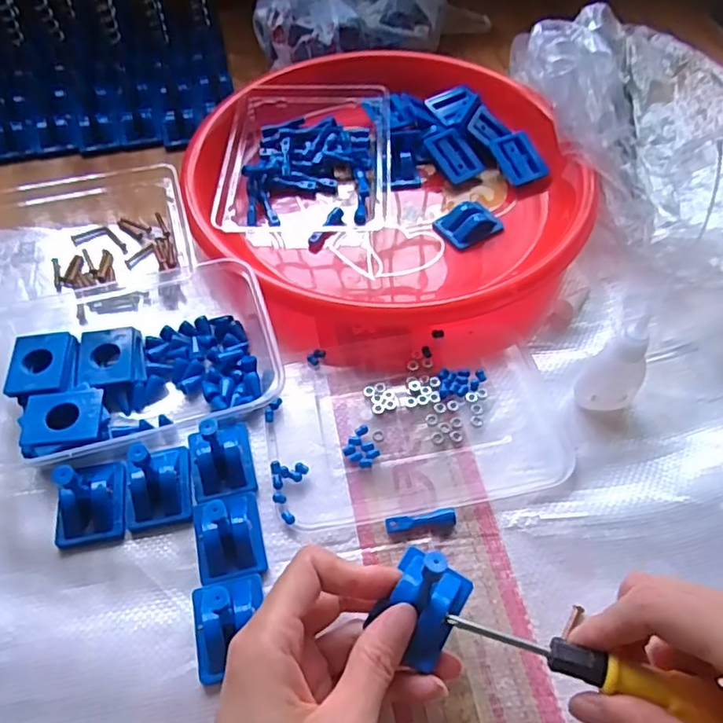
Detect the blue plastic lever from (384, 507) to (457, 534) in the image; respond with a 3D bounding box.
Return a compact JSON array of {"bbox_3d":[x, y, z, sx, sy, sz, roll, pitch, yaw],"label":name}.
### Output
[{"bbox_3d":[0.032,0.085,0.320,0.037,0.010,0.008,-5,54,-4],"label":"blue plastic lever"}]

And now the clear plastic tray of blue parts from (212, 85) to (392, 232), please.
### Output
[{"bbox_3d":[-0.041,-0.154,0.469,0.123,0.034,0.167,0,54,0],"label":"clear plastic tray of blue parts"}]

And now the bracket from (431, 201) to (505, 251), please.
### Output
[{"bbox_3d":[0.079,-0.103,0.441,0.043,0.018,0.030,-28,59,-19],"label":"bracket"}]

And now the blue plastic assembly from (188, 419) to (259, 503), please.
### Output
[{"bbox_3d":[-0.078,0.050,0.330,0.033,0.029,0.045,-13,55,-9],"label":"blue plastic assembly"}]

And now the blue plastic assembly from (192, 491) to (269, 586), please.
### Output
[{"bbox_3d":[-0.069,0.089,0.310,0.033,0.021,0.043,-12,55,-9],"label":"blue plastic assembly"}]

